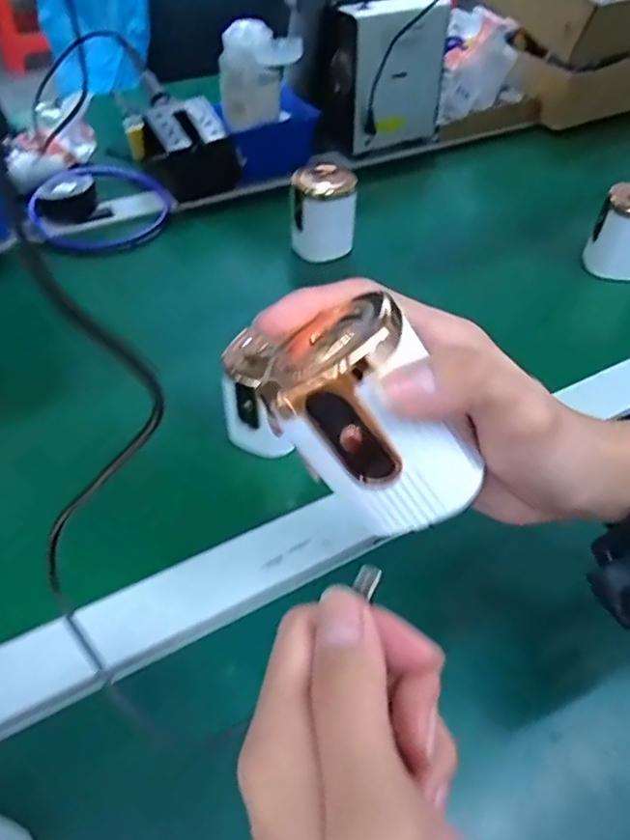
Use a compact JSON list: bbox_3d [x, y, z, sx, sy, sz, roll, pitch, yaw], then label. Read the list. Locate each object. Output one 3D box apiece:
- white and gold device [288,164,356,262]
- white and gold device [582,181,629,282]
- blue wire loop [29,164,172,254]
[{"bbox_3d":[0.009,-0.202,0.578,0.063,0.076,0.048,2,48,-1],"label":"white and gold device"},{"bbox_3d":[0.294,-0.176,0.555,0.061,0.075,0.050,26,52,19],"label":"white and gold device"},{"bbox_3d":[-0.229,-0.223,0.623,0.124,0.023,0.138,34,60,12],"label":"blue wire loop"}]

